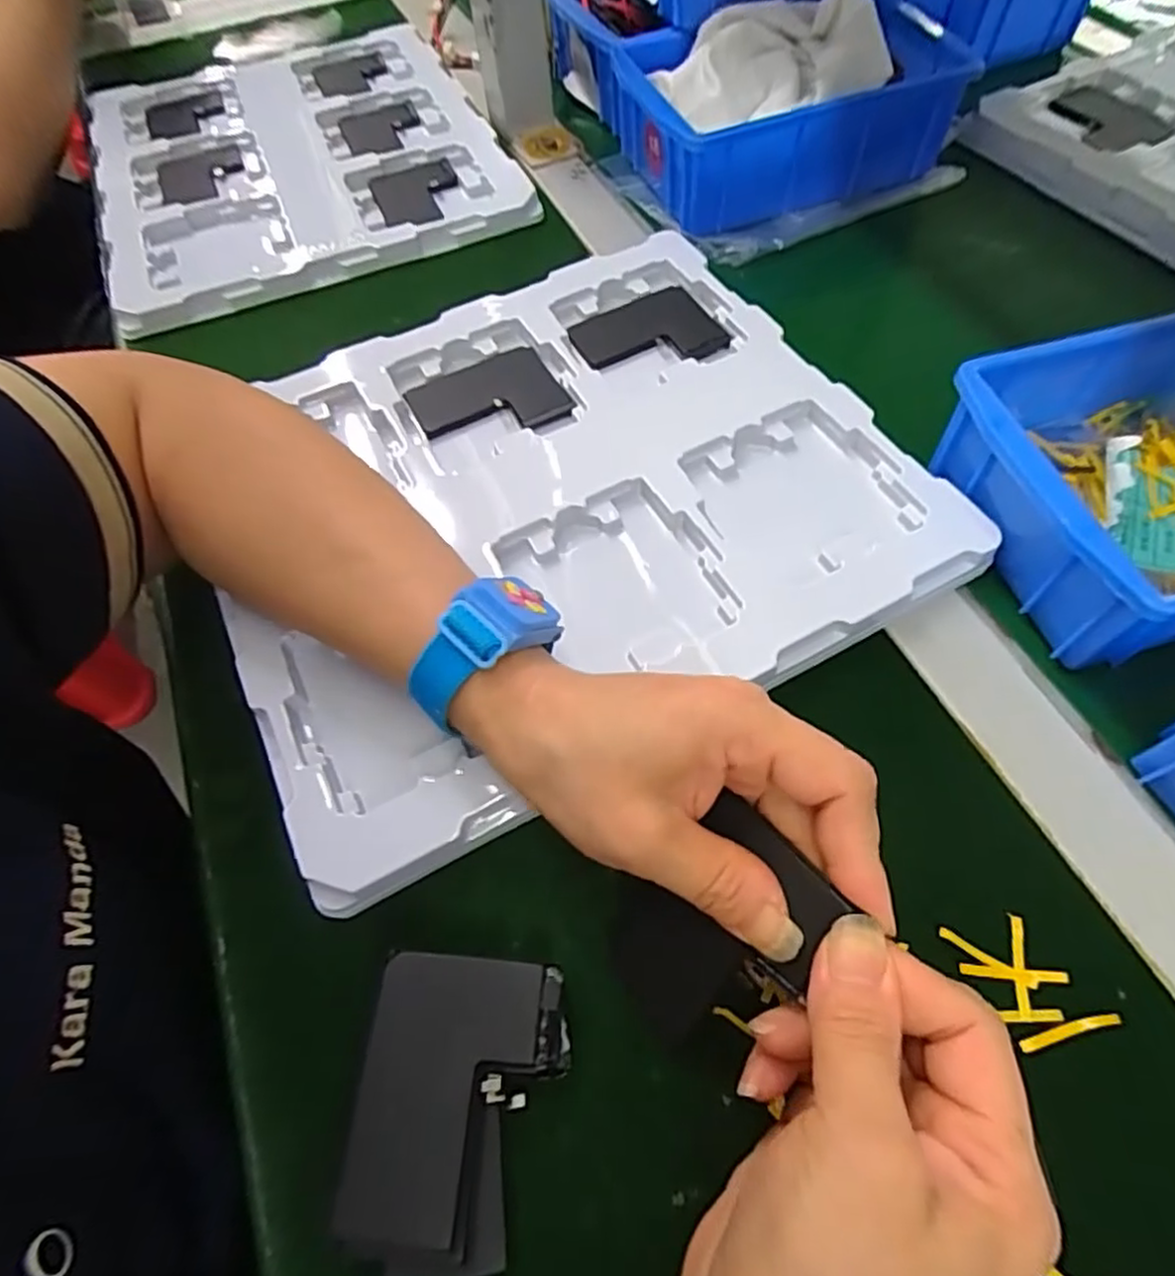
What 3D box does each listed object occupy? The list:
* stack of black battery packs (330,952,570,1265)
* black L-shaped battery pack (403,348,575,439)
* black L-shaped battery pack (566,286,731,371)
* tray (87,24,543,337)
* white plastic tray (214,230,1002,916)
[{"bbox_3d":[-0.041,0.146,0.218,0.061,0.009,0.079,2,59,4],"label":"stack of black battery packs"},{"bbox_3d":[-0.054,-0.128,0.375,0.077,0.008,0.062,-26,64,-11],"label":"black L-shaped battery pack"},{"bbox_3d":[0.033,-0.177,0.401,0.081,0.007,0.057,-21,63,-8],"label":"black L-shaped battery pack"},{"bbox_3d":[-0.224,-0.367,0.525,0.282,0.020,0.329,-22,62,-8],"label":"tray"},{"bbox_3d":[-0.019,-0.071,0.338,0.316,0.019,0.273,-27,64,-11],"label":"white plastic tray"}]

